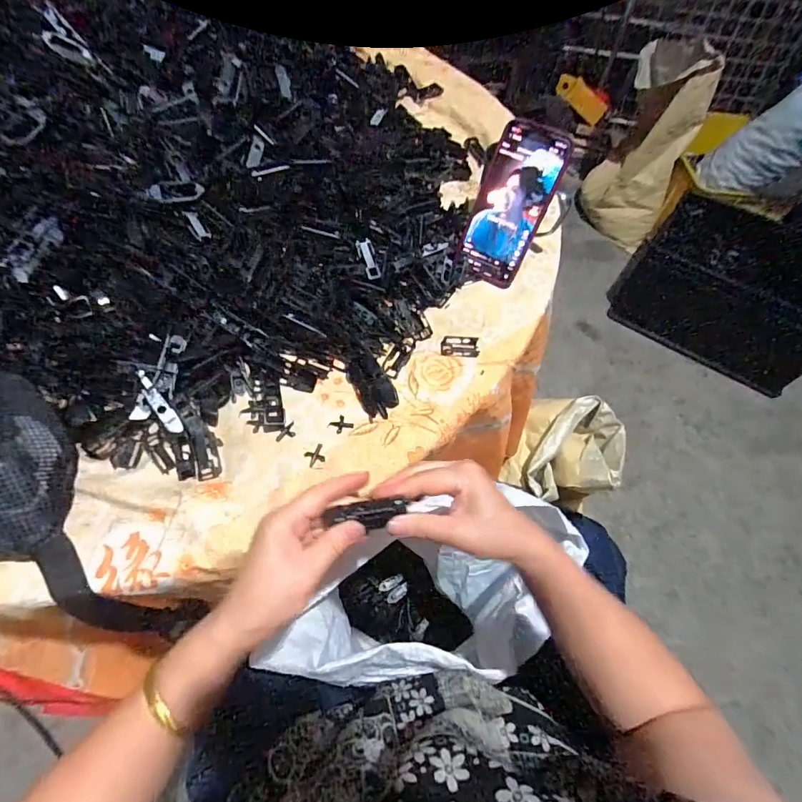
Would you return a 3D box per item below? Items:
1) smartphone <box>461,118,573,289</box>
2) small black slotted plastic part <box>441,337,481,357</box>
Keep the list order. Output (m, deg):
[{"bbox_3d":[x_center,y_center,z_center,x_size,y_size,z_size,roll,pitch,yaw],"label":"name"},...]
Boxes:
[{"bbox_3d":[0.122,-0.216,0.479,0.080,0.162,0.015,24,29,11],"label":"smartphone"},{"bbox_3d":[0.065,-0.060,0.465,0.041,0.008,0.025,1,60,-2],"label":"small black slotted plastic part"}]

